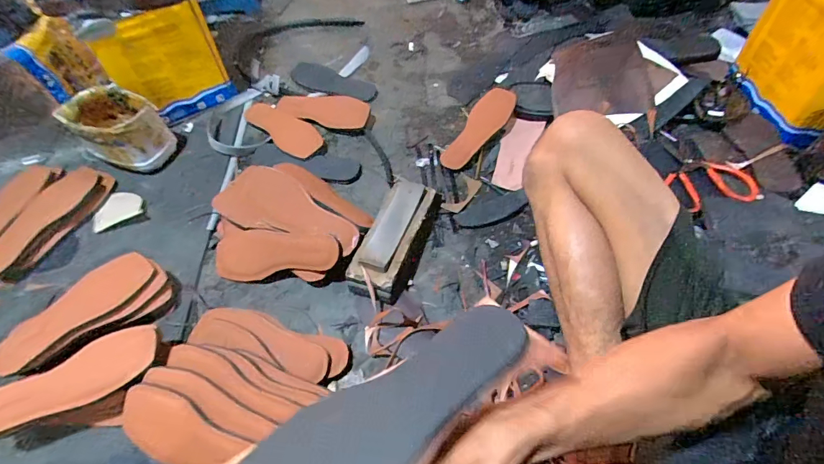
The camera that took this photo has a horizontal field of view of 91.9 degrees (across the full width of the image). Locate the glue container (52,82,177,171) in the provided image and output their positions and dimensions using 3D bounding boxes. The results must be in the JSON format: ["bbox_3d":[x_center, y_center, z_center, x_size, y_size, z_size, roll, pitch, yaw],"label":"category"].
[{"bbox_3d":[-0.640,-0.223,0.895,0.187,0.147,0.143,26,62,20],"label":"glue container"}]

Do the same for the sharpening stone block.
[{"bbox_3d":[-0.028,0.004,0.733,0.098,0.060,0.254,15,59,14],"label":"sharpening stone block"}]

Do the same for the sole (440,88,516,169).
[{"bbox_3d":[0.145,-0.231,0.880,0.071,0.013,0.221,42,87,4],"label":"sole"}]

